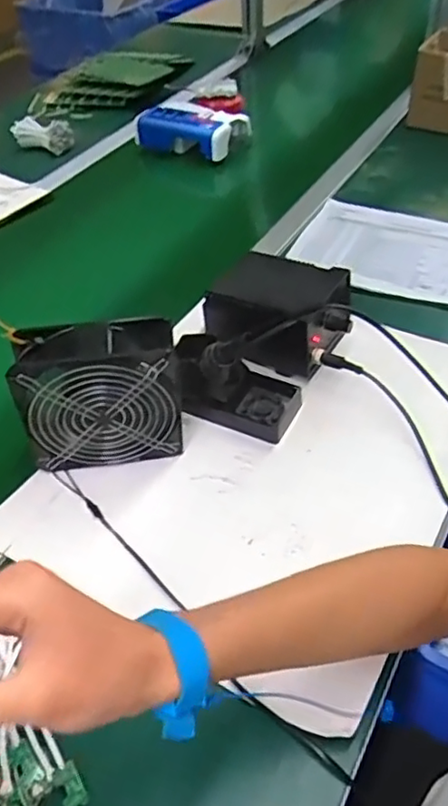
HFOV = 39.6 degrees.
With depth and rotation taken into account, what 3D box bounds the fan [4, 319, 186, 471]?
[{"bbox_3d":[-0.120,-0.006,0.621,0.156,0.147,0.066,-8,48,-4],"label":"fan"}]

